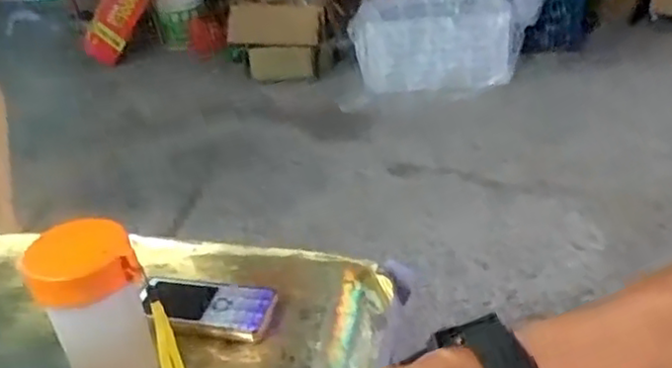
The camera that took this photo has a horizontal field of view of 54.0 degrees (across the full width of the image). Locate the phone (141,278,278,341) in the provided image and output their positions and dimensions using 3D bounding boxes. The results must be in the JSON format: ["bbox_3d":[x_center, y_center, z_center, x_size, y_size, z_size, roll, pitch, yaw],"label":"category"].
[{"bbox_3d":[-0.110,0.103,0.561,0.113,0.019,0.053,3,31,16],"label":"phone"}]

